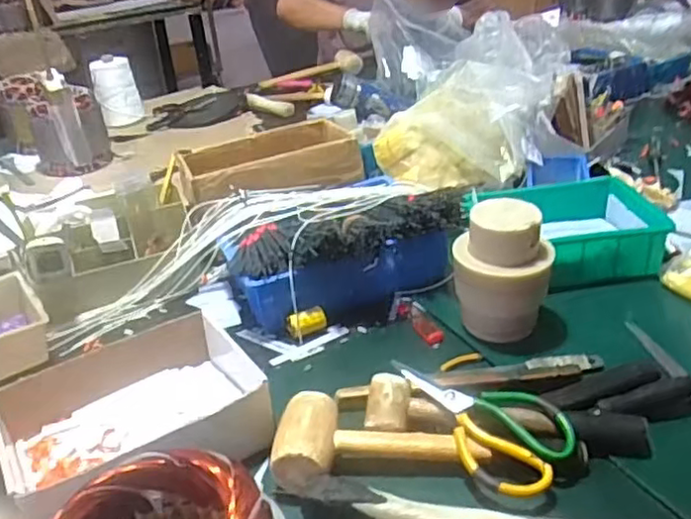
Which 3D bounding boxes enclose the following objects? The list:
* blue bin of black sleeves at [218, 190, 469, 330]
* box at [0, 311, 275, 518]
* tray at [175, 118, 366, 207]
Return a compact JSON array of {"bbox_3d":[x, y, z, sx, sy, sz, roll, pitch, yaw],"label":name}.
[{"bbox_3d":[-0.004,-0.001,0.890,0.309,0.139,0.157,-11,30,-8],"label":"blue bin of black sleeves"},{"bbox_3d":[-0.216,0.167,0.683,0.258,0.076,0.197,-21,33,-24],"label":"box"},{"bbox_3d":[-0.123,-0.160,1.076,0.287,0.066,0.178,-14,31,-13],"label":"tray"}]

